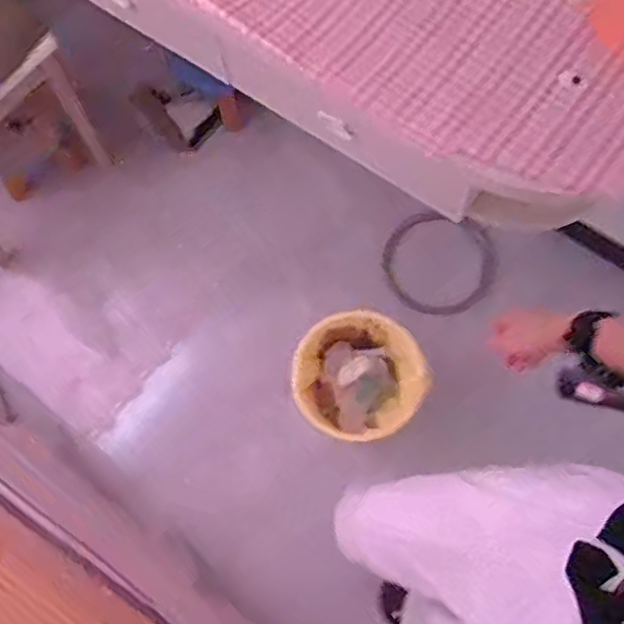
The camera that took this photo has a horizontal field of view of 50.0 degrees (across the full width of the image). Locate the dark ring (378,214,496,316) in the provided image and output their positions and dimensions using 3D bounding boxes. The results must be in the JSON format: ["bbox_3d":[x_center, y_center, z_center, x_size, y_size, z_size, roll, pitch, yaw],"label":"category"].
[{"bbox_3d":[0.324,-0.116,1.737,0.287,0.299,0.023,9,36,14],"label":"dark ring"}]

